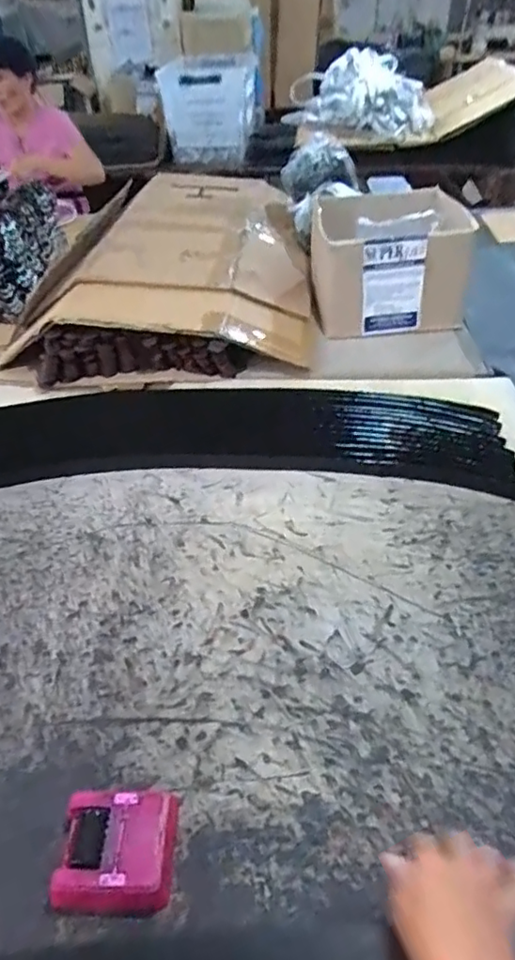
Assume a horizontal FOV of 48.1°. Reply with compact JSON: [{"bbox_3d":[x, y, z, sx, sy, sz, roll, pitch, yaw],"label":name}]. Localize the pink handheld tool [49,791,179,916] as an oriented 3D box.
[{"bbox_3d":[-0.141,0.374,0.585,0.115,0.039,0.099,-1,41,1],"label":"pink handheld tool"}]

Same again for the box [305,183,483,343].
[{"bbox_3d":[0.327,-0.562,1.477,0.374,0.228,0.345,2,42,6],"label":"box"}]

